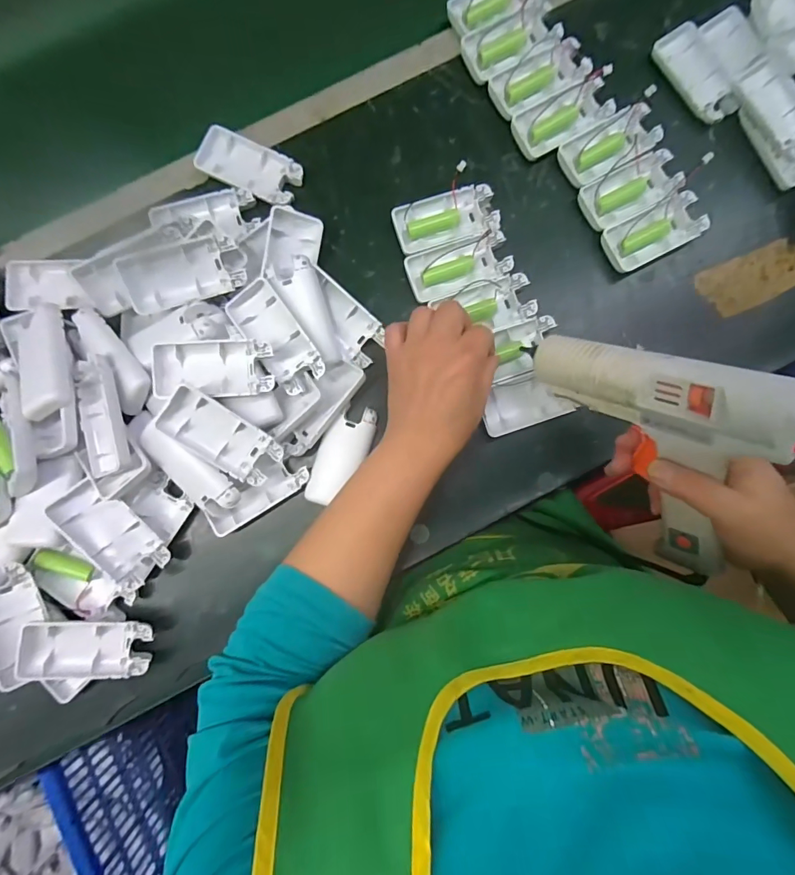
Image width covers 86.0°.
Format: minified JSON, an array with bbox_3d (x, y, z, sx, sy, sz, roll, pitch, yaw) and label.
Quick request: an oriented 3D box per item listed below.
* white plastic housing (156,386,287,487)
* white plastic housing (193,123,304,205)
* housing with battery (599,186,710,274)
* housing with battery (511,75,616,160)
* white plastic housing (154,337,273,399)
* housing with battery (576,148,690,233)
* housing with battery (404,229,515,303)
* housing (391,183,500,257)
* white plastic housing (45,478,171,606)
[{"bbox_3d":[-0.142,-0.001,0.346,0.092,0.022,0.043,37,87,-17],"label":"white plastic housing"},{"bbox_3d":[-0.137,-0.250,0.398,0.094,0.014,0.047,24,87,-1],"label":"white plastic housing"},{"bbox_3d":[0.241,-0.191,0.399,0.095,0.019,0.044,-27,89,-3],"label":"housing with battery"},{"bbox_3d":[0.158,-0.304,0.406,0.097,0.015,0.043,-31,89,-3],"label":"housing with battery"},{"bbox_3d":[-0.149,-0.056,0.352,0.093,0.025,0.047,0,85,-1],"label":"white plastic housing"},{"bbox_3d":[0.220,-0.233,0.400,0.094,0.015,0.045,-29,89,-3],"label":"housing with battery"},{"bbox_3d":[0.057,-0.158,0.393,0.094,0.016,0.042,-20,88,-3],"label":"housing with battery"},{"bbox_3d":[0.045,-0.202,0.398,0.094,0.016,0.049,-18,88,-3],"label":"housing"},{"bbox_3d":[-0.237,0.081,0.353,0.046,0.022,0.093,-43,105,-35],"label":"white plastic housing"}]

